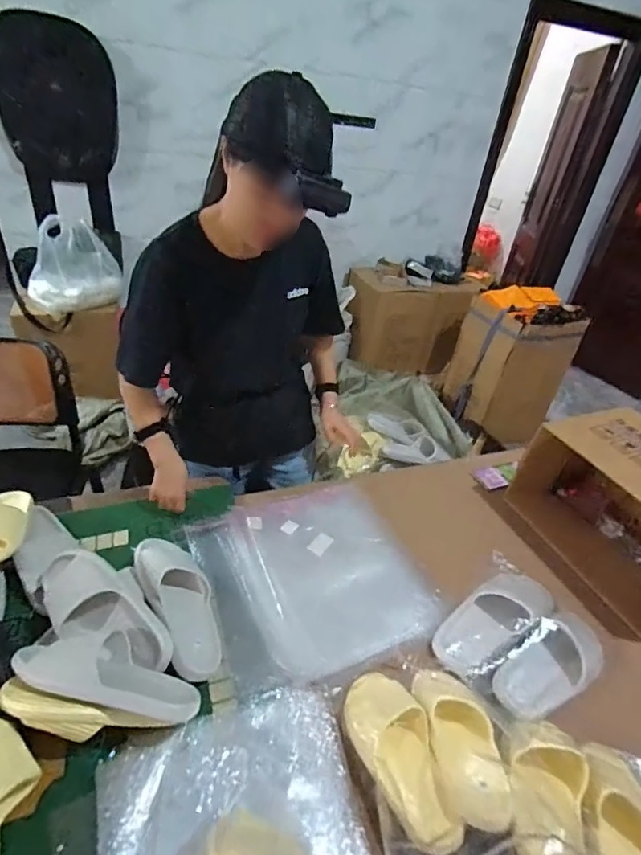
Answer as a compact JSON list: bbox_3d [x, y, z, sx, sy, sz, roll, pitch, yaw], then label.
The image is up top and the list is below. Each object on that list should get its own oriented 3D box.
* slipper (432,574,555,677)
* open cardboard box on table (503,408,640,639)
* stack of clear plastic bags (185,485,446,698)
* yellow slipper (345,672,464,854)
[{"bbox_3d":[0.327,0.347,0.856,0.285,0.067,0.118,-22,45,-35],"label":"slipper"},{"bbox_3d":[0.665,0.181,0.990,0.236,0.276,0.406,-9,38,-22],"label":"open cardboard box on table"},{"bbox_3d":[-0.008,0.277,0.930,0.427,0.019,0.404,-11,39,-24],"label":"stack of clear plastic bags"},{"bbox_3d":[0.113,0.459,0.659,0.111,0.059,0.233,-8,38,-22],"label":"yellow slipper"}]

